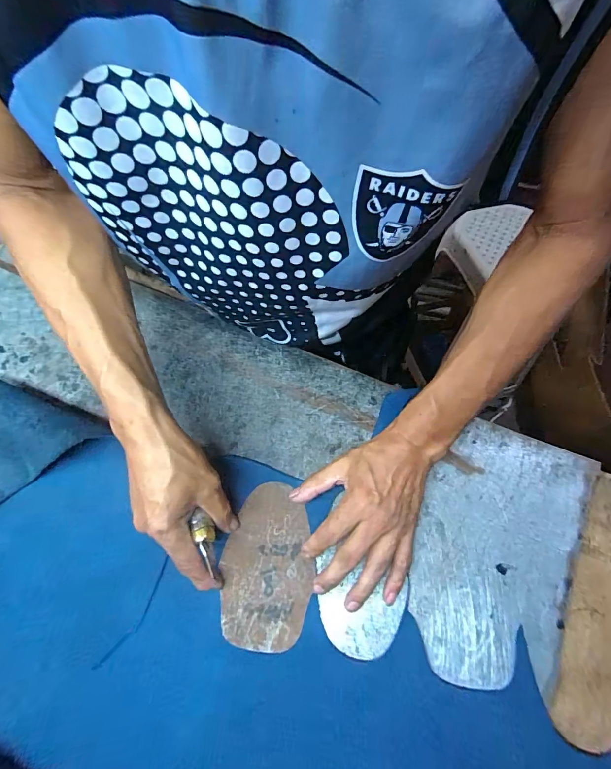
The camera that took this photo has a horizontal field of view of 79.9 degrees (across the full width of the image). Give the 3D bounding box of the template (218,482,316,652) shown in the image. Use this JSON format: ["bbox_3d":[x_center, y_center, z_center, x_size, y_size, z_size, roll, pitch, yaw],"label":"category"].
[{"bbox_3d":[-0.037,0.166,0.343,0.082,0.004,0.137,-6,65,-1],"label":"template"}]

